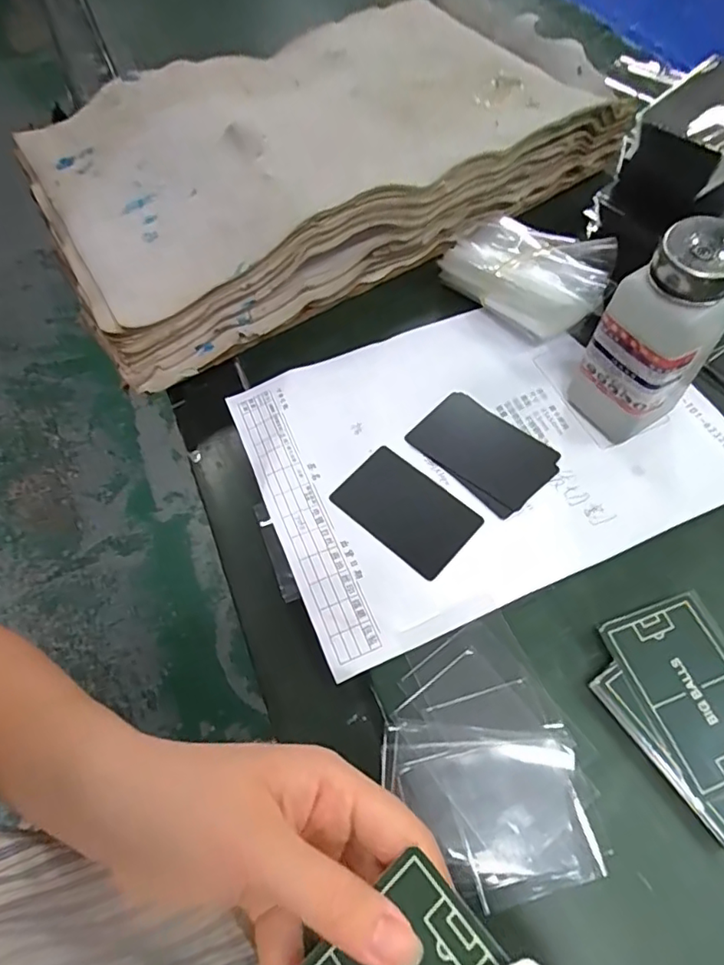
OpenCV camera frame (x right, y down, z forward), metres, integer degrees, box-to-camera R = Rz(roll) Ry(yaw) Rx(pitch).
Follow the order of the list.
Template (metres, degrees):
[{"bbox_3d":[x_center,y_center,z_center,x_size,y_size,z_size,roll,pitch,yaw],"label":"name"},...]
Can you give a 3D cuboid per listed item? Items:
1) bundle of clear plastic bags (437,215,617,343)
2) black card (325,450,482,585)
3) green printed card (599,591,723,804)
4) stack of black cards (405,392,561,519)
[{"bbox_3d":[0.121,-0.158,0.413,0.112,0.042,0.078,38,70,21],"label":"bundle of clear plastic bags"},{"bbox_3d":[0.027,0.017,0.342,0.081,0.004,0.051,38,70,21],"label":"black card"},{"bbox_3d":[0.166,0.103,0.277,0.057,0.004,0.085,-20,62,-5],"label":"green printed card"},{"bbox_3d":[0.078,-0.021,0.362,0.057,0.004,0.087,-41,67,-17],"label":"stack of black cards"}]

